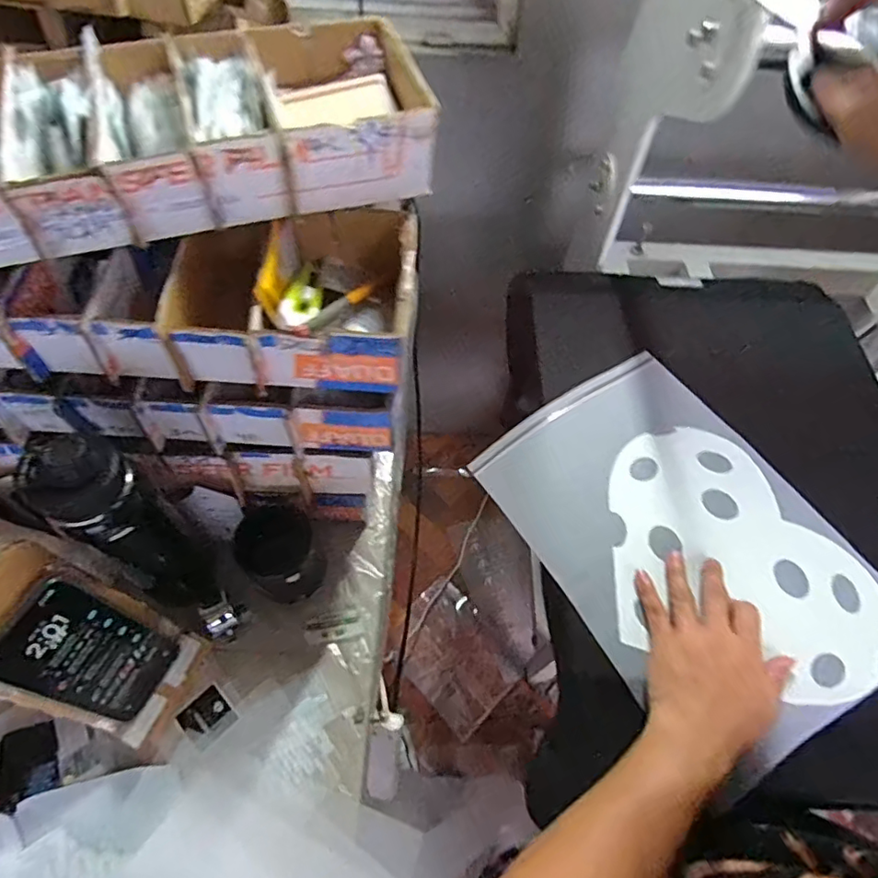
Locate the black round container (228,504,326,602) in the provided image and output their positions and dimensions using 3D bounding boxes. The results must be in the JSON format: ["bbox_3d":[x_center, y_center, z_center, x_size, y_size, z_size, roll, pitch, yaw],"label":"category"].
[{"bbox_3d":[-0.180,0.132,0.635,0.083,0.064,0.095,-26,64,-17],"label":"black round container"}]

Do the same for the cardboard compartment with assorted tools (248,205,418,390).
[{"bbox_3d":[-0.085,-0.128,0.502,0.124,0.079,0.174,5,59,0],"label":"cardboard compartment with assorted tools"}]

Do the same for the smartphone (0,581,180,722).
[{"bbox_3d":[-0.294,0.186,0.476,0.006,0.169,0.076,12,57,25],"label":"smartphone"}]

